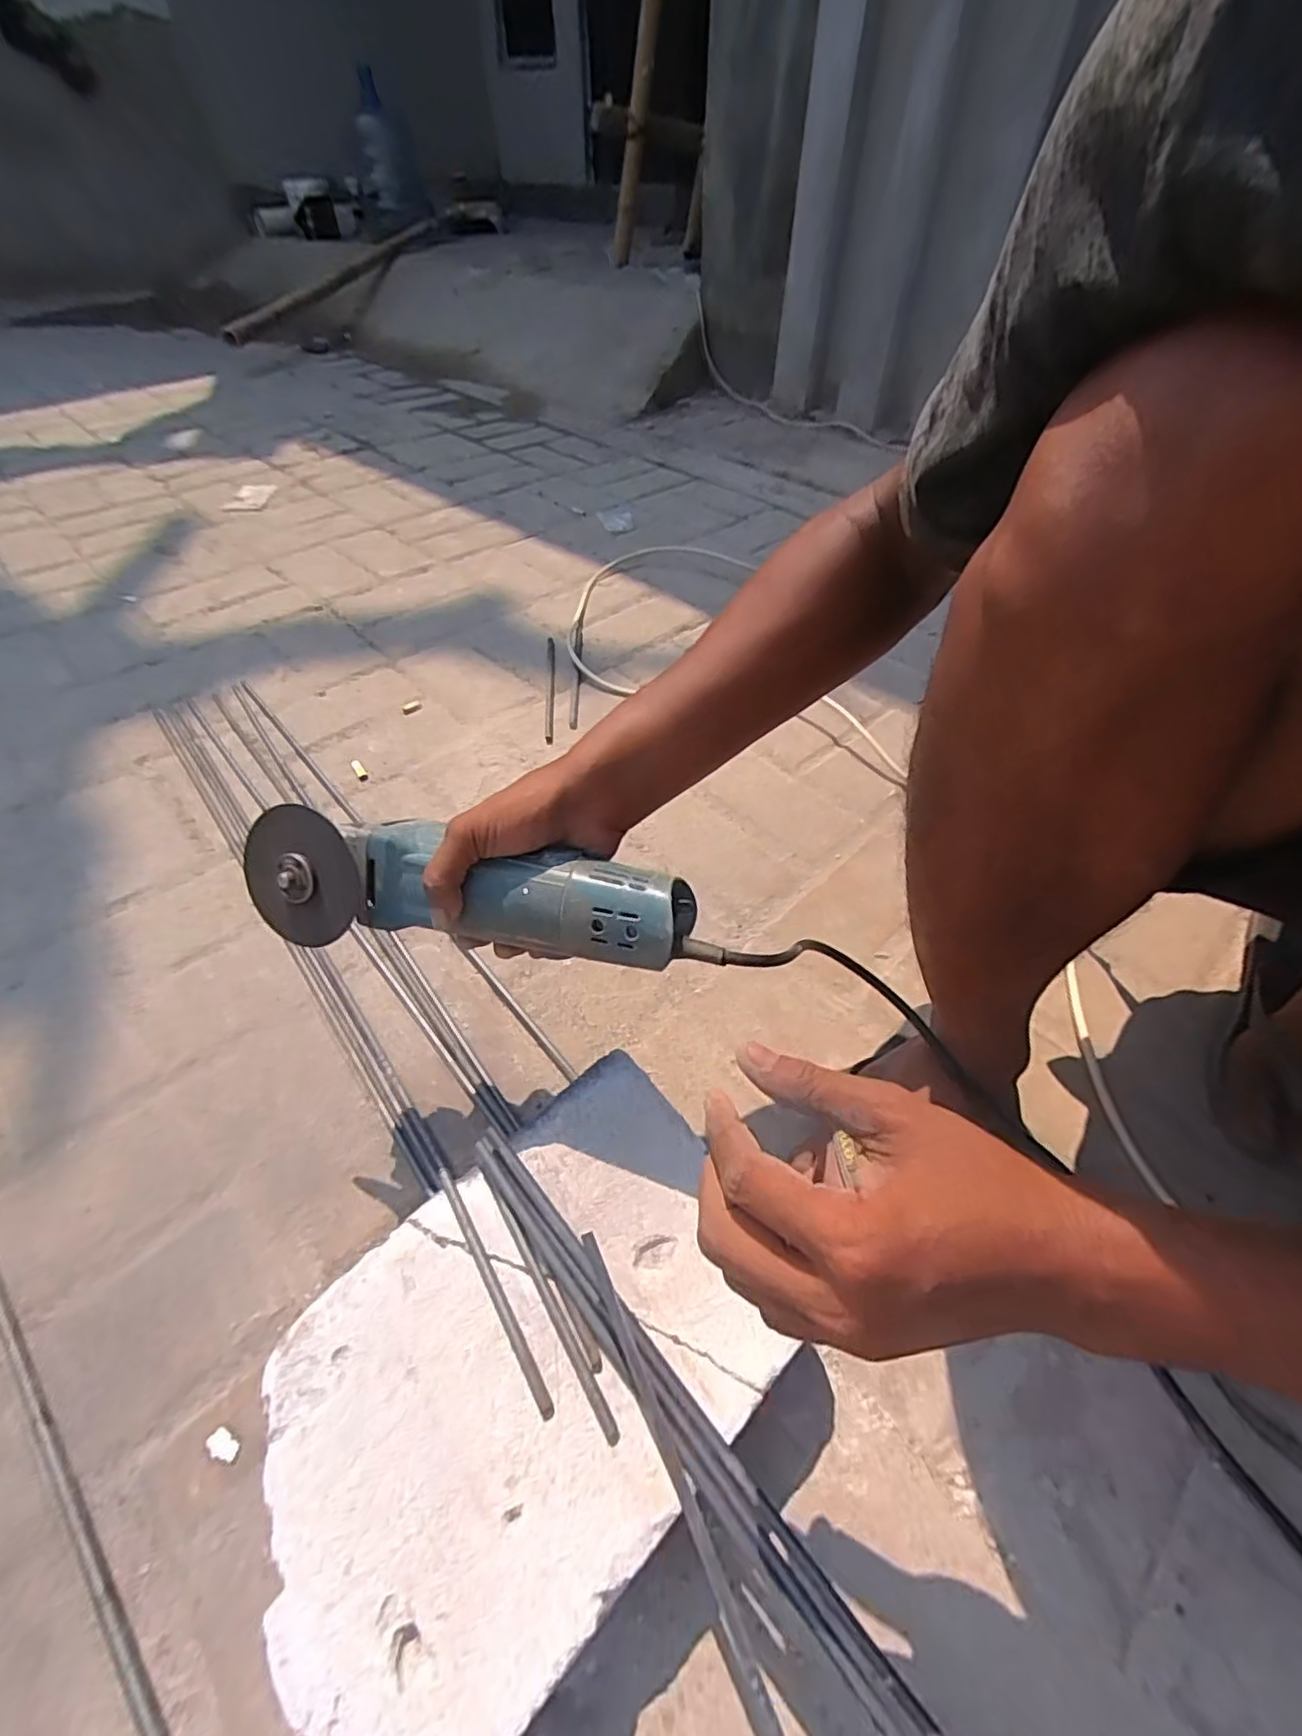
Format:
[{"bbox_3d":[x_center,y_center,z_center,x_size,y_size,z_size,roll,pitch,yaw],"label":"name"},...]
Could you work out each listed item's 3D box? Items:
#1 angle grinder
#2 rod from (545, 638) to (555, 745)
[{"bbox_3d":[-0.117,0.013,0.380,0.275,0.063,0.067,5,48,10],"label":"angle grinder"},{"bbox_3d":[-0.134,-0.240,0.862,0.011,0.010,0.234,-5,48,-3],"label":"rod"}]

